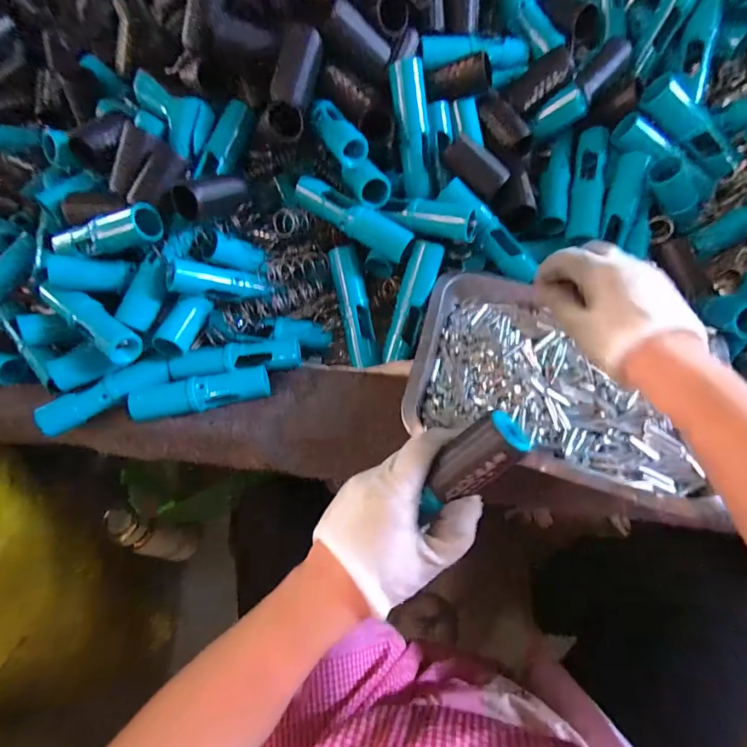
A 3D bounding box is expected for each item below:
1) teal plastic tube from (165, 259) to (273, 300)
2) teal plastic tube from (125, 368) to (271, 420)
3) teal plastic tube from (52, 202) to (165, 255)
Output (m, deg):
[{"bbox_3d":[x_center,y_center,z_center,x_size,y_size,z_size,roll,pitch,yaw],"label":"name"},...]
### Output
[{"bbox_3d":[-0.140,-0.083,0.390,0.087,0.023,0.030,2,56,-30],"label":"teal plastic tube"},{"bbox_3d":[-0.156,0.018,0.380,0.122,0.022,0.026,-13,61,-3],"label":"teal plastic tube"},{"bbox_3d":[-0.242,-0.127,0.384,0.117,0.028,0.027,-4,59,24],"label":"teal plastic tube"}]

